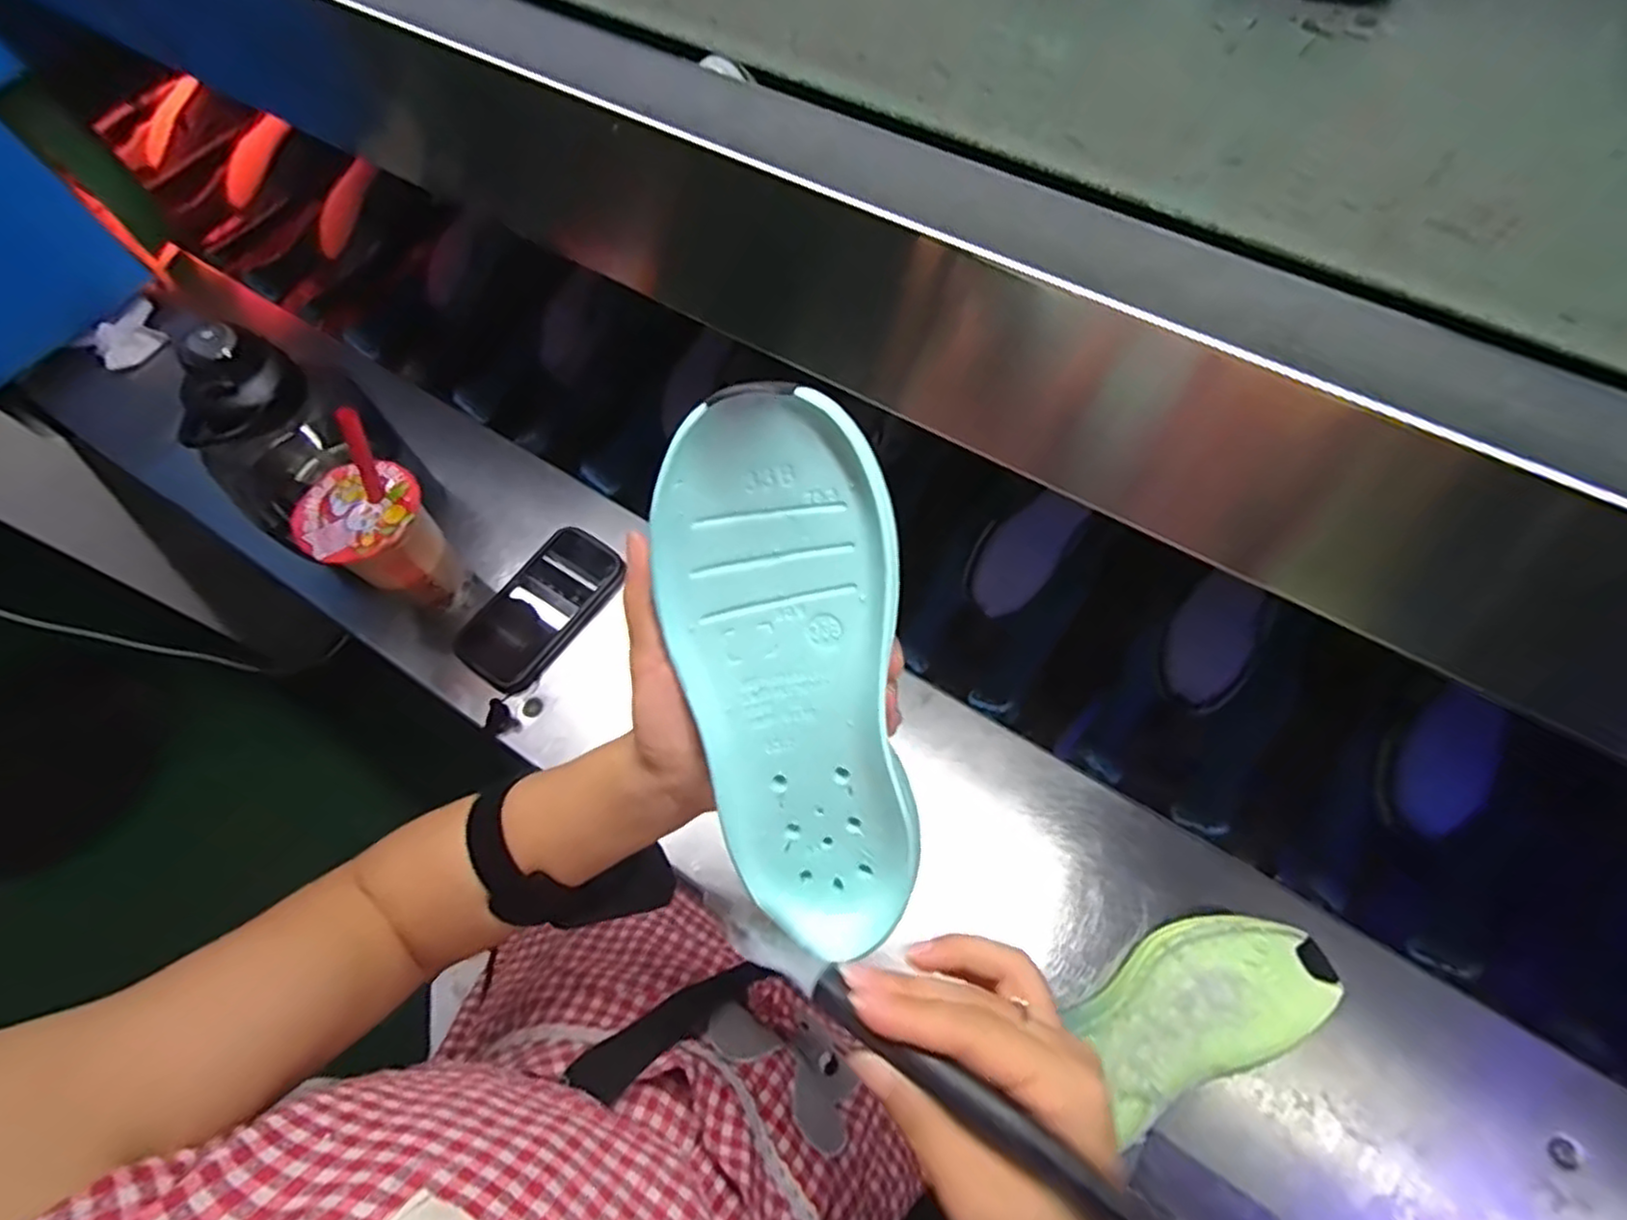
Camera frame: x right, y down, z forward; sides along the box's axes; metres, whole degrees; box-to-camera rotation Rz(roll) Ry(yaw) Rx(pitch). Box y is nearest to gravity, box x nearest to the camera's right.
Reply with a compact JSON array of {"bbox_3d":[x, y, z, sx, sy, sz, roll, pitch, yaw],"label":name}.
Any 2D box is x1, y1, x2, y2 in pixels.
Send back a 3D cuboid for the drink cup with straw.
[{"bbox_3d":[-0.345,-0.062,0.574,0.081,0.223,0.085,-1,65,3],"label":"drink cup with straw"}]

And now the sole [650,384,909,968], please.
[{"bbox_3d":[-0.008,0.035,0.276,0.082,0.029,0.224,-9,109,-2],"label":"sole"}]

